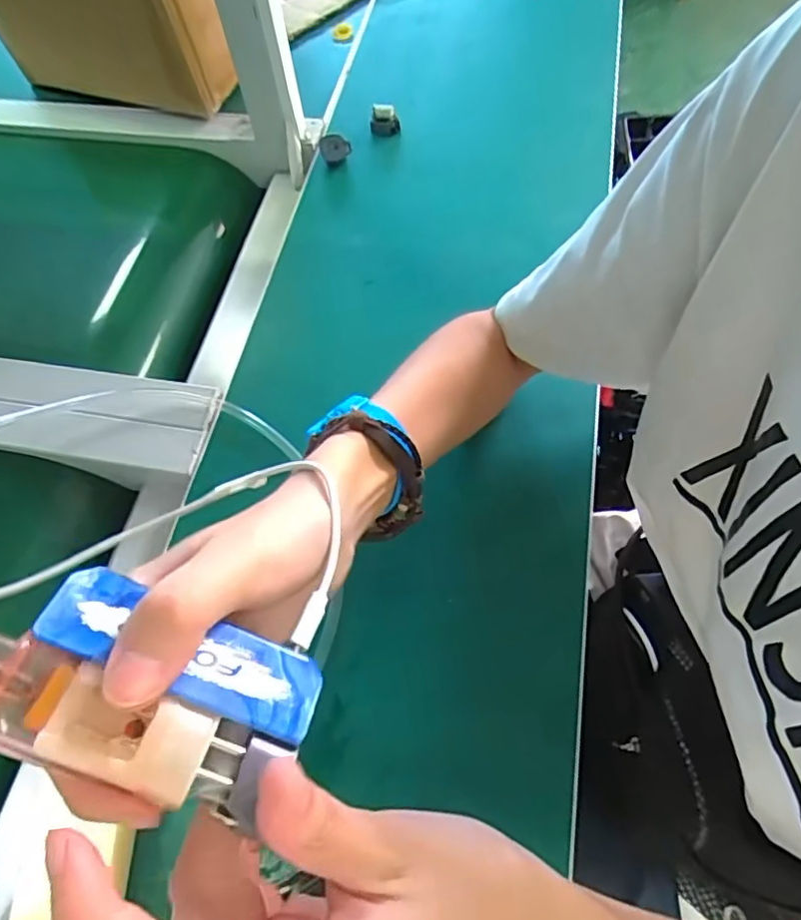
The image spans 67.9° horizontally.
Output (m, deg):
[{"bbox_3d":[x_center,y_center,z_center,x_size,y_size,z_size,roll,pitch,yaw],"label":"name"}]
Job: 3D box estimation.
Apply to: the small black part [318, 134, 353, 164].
[{"bbox_3d":[-0.064,-0.307,0.583,0.030,0.024,0.011,-17,63,-4],"label":"small black part"}]

